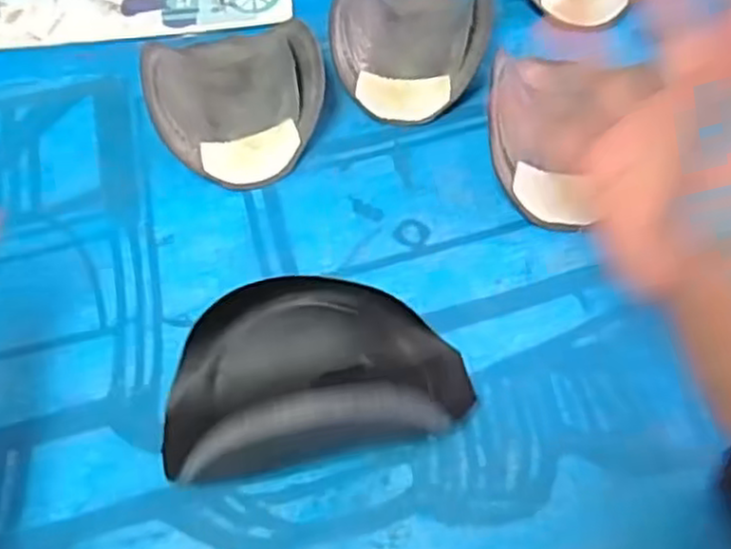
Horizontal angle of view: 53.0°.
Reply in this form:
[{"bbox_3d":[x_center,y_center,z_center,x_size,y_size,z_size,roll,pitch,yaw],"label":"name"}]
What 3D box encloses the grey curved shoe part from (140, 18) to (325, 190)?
[{"bbox_3d":[-0.085,-0.124,0.490,0.109,0.045,0.135,-13,54,-6],"label":"grey curved shoe part"}]

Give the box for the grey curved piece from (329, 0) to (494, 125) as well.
[{"bbox_3d":[0.033,-0.173,0.509,0.103,0.040,0.137,8,55,9],"label":"grey curved piece"}]

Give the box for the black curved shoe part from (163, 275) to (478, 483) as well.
[{"bbox_3d":[-0.028,0.043,0.360,0.153,0.069,0.097,-10,54,-4],"label":"black curved shoe part"}]

